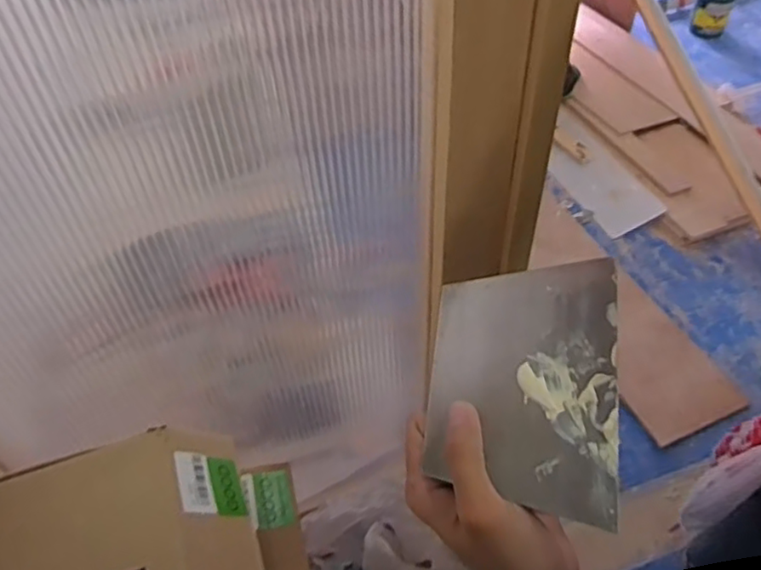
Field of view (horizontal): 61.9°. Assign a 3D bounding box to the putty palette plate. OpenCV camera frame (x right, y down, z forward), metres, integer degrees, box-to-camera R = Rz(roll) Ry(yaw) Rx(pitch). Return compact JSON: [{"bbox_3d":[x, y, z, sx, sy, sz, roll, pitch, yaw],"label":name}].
[{"bbox_3d":[0.078,0.052,0.349,0.098,0.004,0.136,-1,64,20],"label":"putty palette plate"}]

